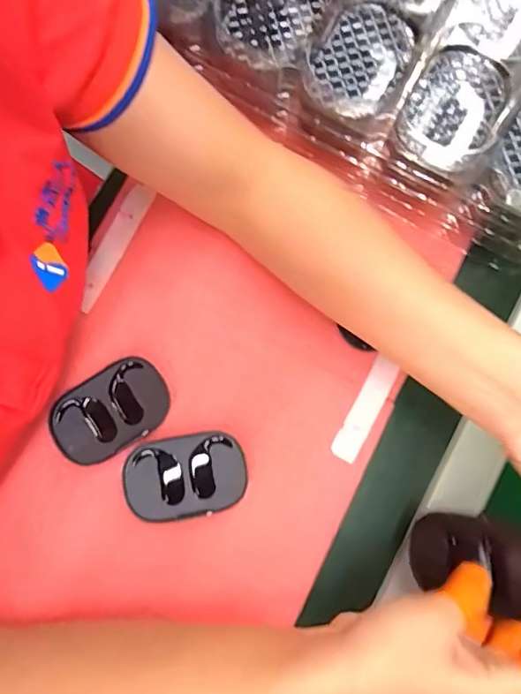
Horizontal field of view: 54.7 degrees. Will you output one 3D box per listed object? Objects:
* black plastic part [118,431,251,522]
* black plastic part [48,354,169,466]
[{"bbox_3d":[-0.054,0.096,0.371,0.088,0.016,0.057,-10,83,-4],"label":"black plastic part"},{"bbox_3d":[-0.110,0.048,0.378,0.085,0.019,0.060,-35,85,-6],"label":"black plastic part"}]

